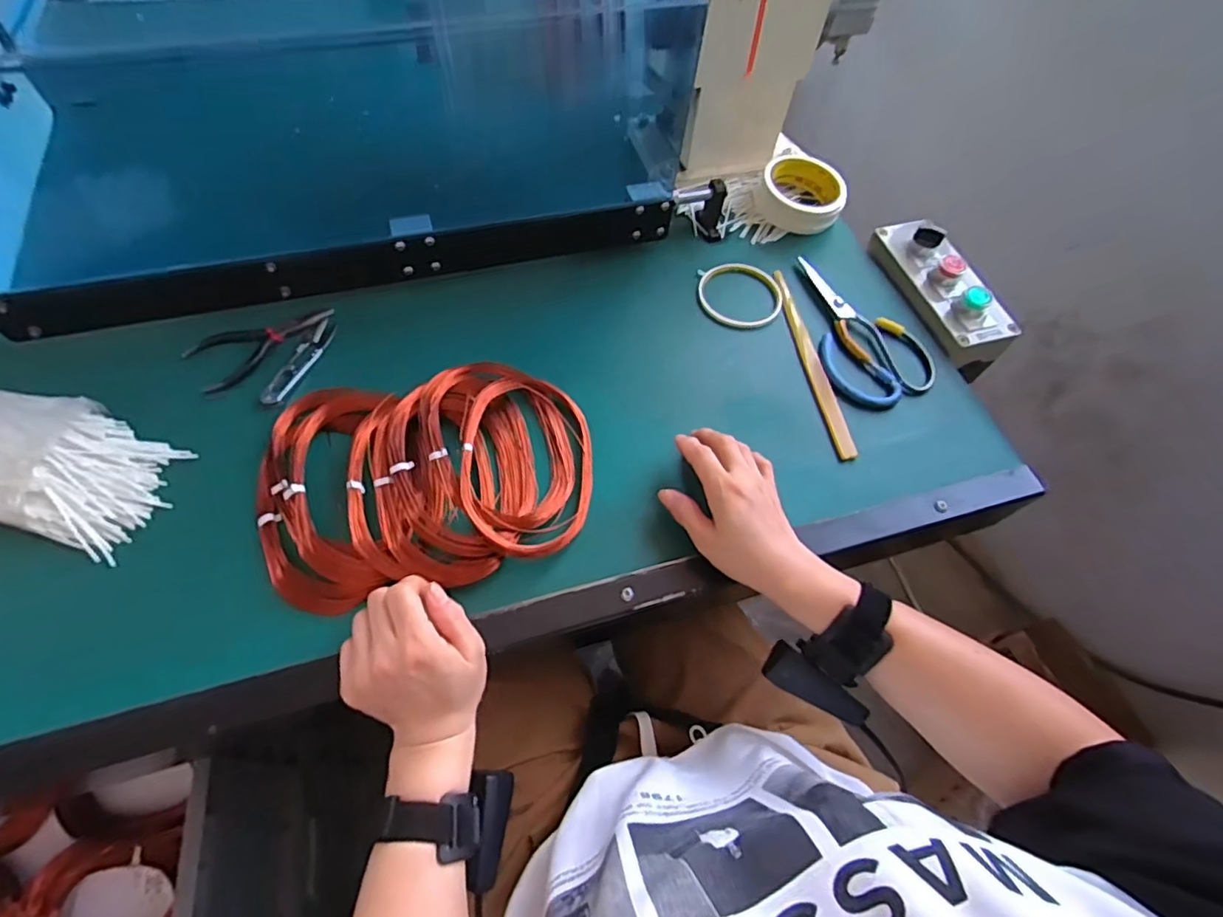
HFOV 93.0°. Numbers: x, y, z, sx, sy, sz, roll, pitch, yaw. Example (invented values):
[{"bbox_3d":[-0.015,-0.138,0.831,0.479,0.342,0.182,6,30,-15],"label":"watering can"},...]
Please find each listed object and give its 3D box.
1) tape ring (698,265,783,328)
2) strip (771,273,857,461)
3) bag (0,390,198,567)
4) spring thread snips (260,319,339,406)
[{"bbox_3d":[0.133,-0.168,0.591,0.084,0.013,0.073,-5,62,-6],"label":"tape ring"},{"bbox_3d":[0.193,-0.100,0.560,0.019,0.009,0.225,-6,62,-7],"label":"strip"},{"bbox_3d":[-0.447,-0.004,0.443,0.211,0.040,0.103,17,62,6],"label":"bag"},{"bbox_3d":[-0.278,-0.087,0.516,0.020,0.009,0.099,18,62,6],"label":"spring thread snips"}]

